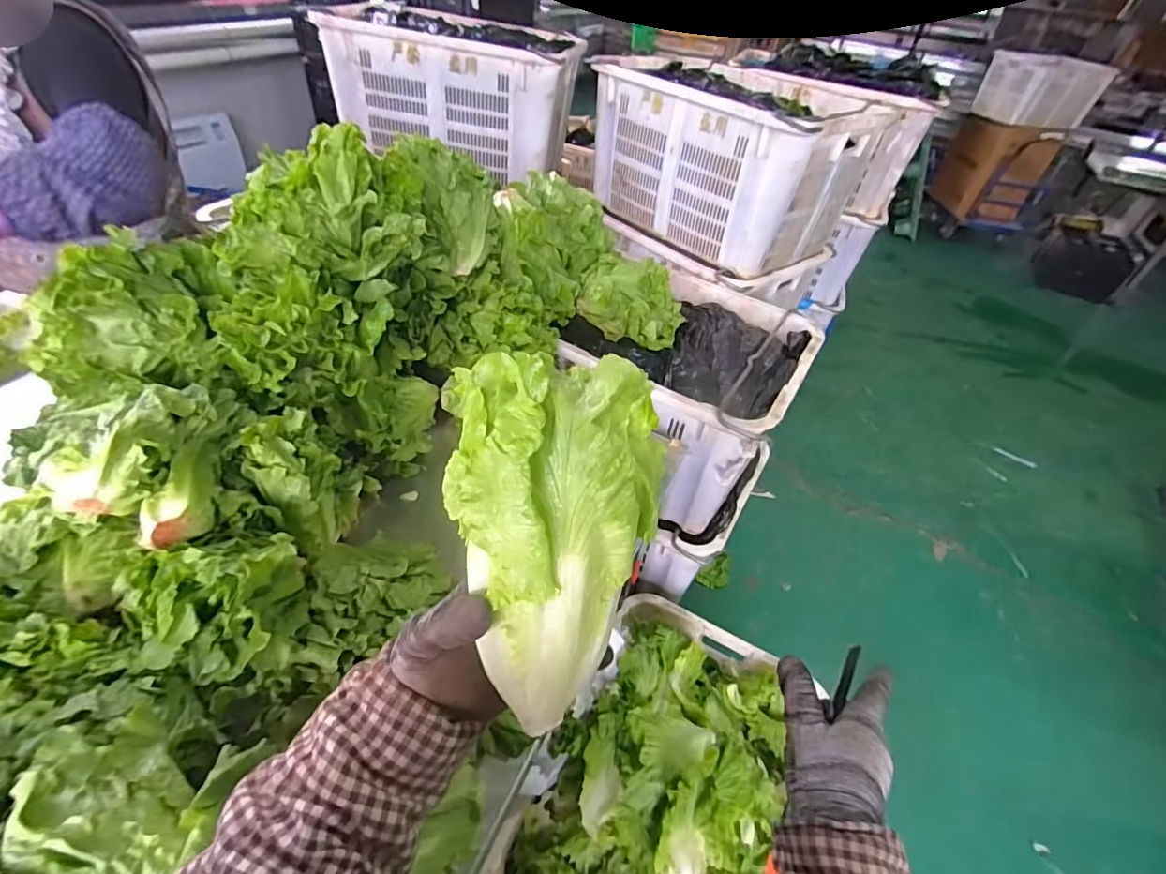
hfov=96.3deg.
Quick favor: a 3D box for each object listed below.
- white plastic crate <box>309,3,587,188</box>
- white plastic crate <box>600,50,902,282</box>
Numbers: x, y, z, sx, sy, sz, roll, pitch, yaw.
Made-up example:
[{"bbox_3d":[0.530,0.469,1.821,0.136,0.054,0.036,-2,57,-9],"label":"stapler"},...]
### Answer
[{"bbox_3d":[-0.388,-1.063,1.588,0.730,0.296,0.403,13,44,5],"label":"white plastic crate"},{"bbox_3d":[0.396,-0.763,1.422,0.498,0.327,0.664,-29,54,-32],"label":"white plastic crate"}]

